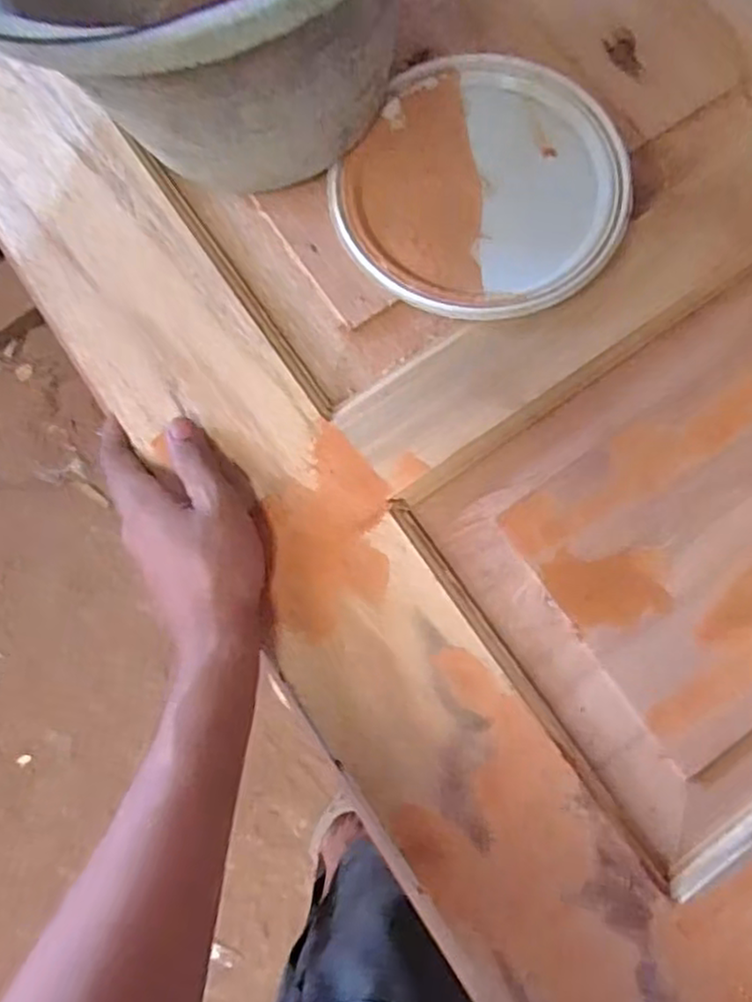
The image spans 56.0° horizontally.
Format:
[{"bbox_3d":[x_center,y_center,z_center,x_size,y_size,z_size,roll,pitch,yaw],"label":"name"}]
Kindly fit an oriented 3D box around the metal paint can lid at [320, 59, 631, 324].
[{"bbox_3d":[0.066,-0.187,0.426,0.162,0.013,0.169,0,78,0],"label":"metal paint can lid"}]

